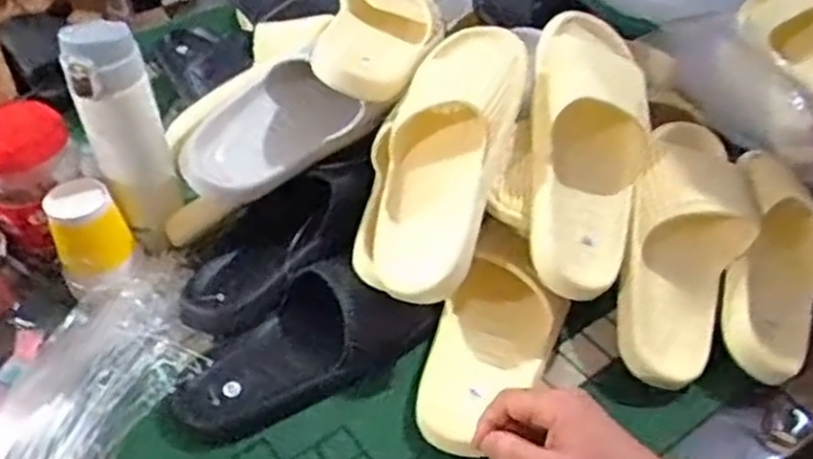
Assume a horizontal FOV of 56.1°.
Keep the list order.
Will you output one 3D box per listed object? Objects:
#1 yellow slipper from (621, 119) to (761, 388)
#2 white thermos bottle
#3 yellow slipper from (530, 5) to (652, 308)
[{"bbox_3d":[0.238,0.014,0.655,0.096,0.058,0.233,11,78,12],"label":"yellow slipper"},{"bbox_3d":[-0.248,-0.079,0.682,0.067,0.207,0.057,-19,46,-19],"label":"white thermos bottle"},{"bbox_3d":[0.155,-0.069,0.638,0.099,0.069,0.250,4,82,4],"label":"yellow slipper"}]

